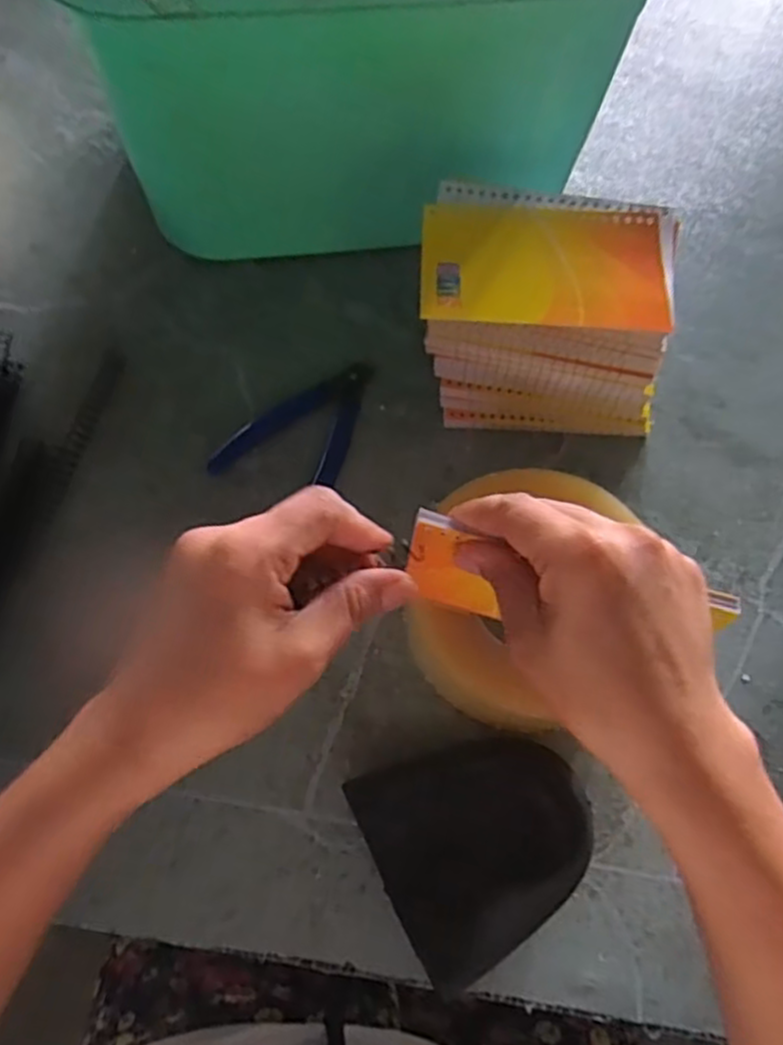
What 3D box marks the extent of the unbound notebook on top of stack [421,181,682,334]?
[{"bbox_3d":[0.085,-0.142,0.375,0.134,0.005,0.088,3,66,-1],"label":"unbound notebook on top of stack"}]

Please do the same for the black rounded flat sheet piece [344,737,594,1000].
[{"bbox_3d":[0.043,0.153,0.346,0.101,0.028,0.095,-27,70,-13],"label":"black rounded flat sheet piece"}]

